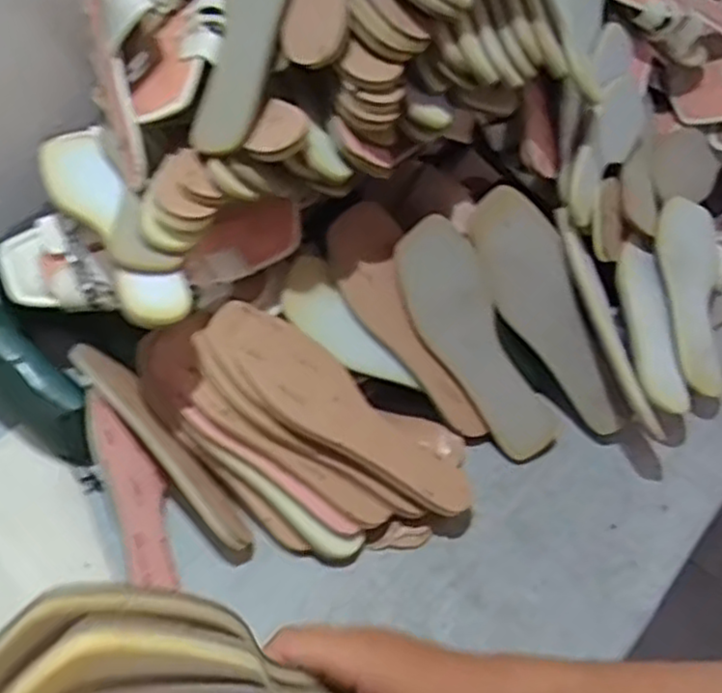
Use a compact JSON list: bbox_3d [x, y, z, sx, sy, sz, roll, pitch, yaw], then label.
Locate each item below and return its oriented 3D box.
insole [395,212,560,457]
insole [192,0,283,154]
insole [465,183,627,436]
[{"bbox_3d":[0.106,-0.005,0.689,0.078,0.014,0.236,-29,94,-9],"label":"insole"},{"bbox_3d":[-0.093,-0.270,0.590,0.075,0.010,0.231,7,85,30],"label":"insole"},{"bbox_3d":[0.180,-0.031,0.721,0.075,0.256,0.021,-22,4,16],"label":"insole"}]

